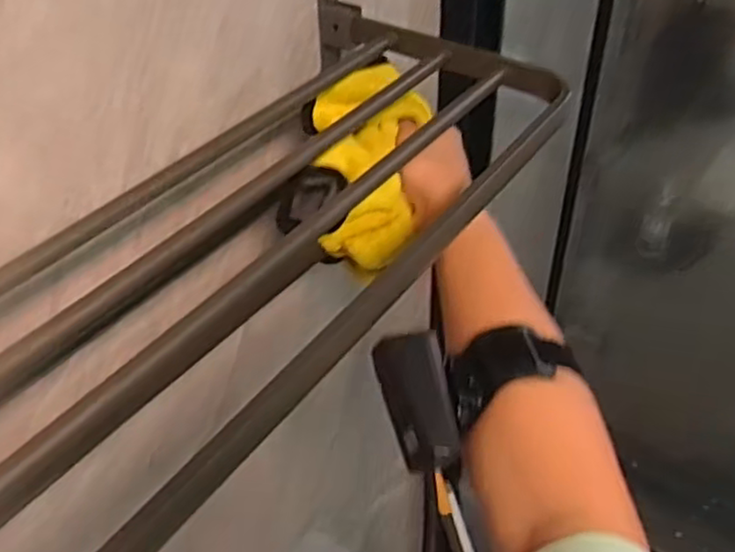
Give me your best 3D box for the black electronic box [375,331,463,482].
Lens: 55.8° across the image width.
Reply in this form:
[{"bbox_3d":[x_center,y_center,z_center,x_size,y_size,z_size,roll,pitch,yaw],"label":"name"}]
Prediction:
[{"bbox_3d":[0.028,0.067,0.360,0.033,0.020,0.076,-10,62,-9],"label":"black electronic box"}]

